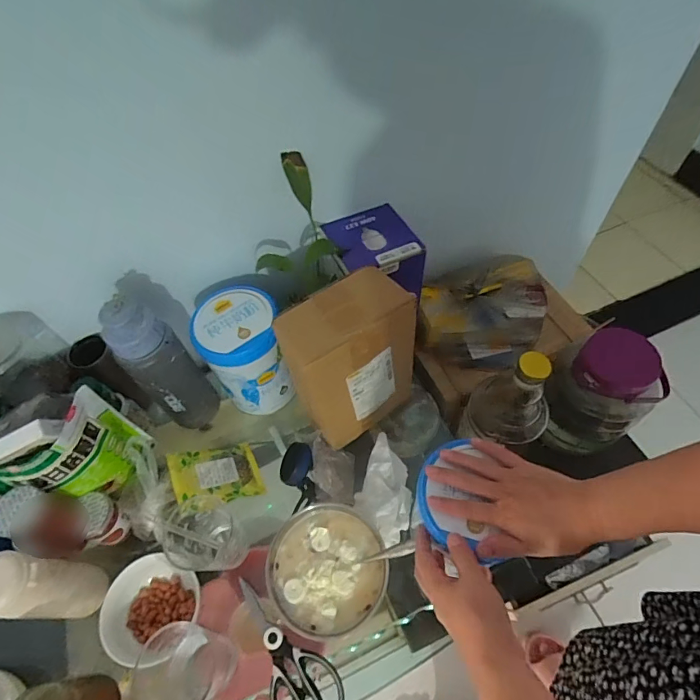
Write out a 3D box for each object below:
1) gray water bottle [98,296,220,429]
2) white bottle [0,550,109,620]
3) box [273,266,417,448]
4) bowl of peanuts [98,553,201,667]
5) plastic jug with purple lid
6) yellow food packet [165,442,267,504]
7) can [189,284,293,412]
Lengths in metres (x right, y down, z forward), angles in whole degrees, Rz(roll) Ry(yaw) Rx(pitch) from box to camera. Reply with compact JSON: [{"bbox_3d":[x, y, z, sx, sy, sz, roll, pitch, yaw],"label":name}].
[{"bbox_3d":[-0.279,0.028,0.643,0.097,0.274,0.075,-35,62,-17],"label":"gray water bottle"},{"bbox_3d":[-0.378,0.293,0.533,0.064,0.168,0.071,3,56,6],"label":"white bottle"},{"bbox_3d":[0.001,0.017,0.614,0.162,0.236,0.100,-33,60,-18],"label":"box"},{"bbox_3d":[-0.260,0.338,0.570,0.116,0.047,0.108,-35,62,-17],"label":"bowl of peanuts"},{"bbox_3d":[0.468,0.088,0.814,0.143,0.238,0.141,-18,58,-7],"label":"plastic jug with purple lid"},{"bbox_3d":[-0.202,0.188,0.657,0.131,0.010,0.088,1,49,-41],"label":"yellow food packet"},{"bbox_3d":[-0.163,0.005,0.692,0.114,0.178,0.119,-2,56,3],"label":"can"}]

